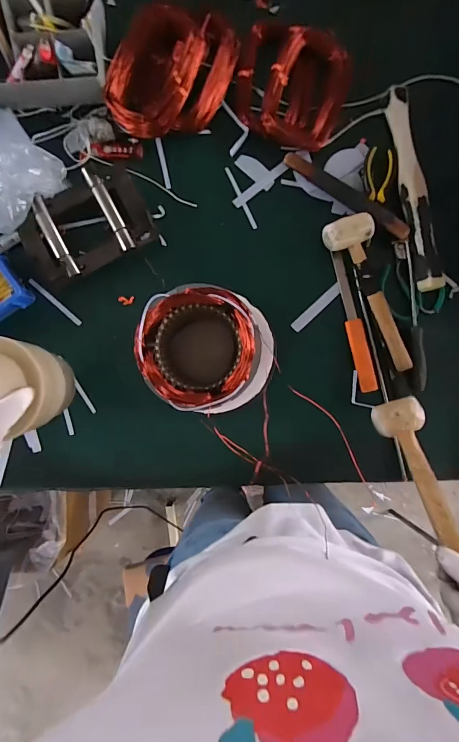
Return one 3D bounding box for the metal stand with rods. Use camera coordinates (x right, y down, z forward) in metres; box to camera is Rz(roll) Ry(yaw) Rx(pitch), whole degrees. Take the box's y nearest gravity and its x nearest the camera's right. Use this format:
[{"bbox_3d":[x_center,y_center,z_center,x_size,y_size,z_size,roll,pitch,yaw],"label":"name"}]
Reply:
[{"bbox_3d":[-0.225,-0.229,0.571,0.200,0.050,0.142,-24,92,-1],"label":"metal stand with rods"}]

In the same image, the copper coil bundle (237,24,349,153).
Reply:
[{"bbox_3d":[0.101,-0.457,0.572,0.172,0.056,0.157,17,91,-2],"label":"copper coil bundle"}]

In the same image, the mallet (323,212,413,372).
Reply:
[{"bbox_3d":[0.214,-0.117,0.573,0.073,0.043,0.247,-16,91,-1],"label":"mallet"}]

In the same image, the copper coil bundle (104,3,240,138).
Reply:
[{"bbox_3d":[-0.089,-0.464,0.563,0.162,0.059,0.197,23,90,-2],"label":"copper coil bundle"}]

